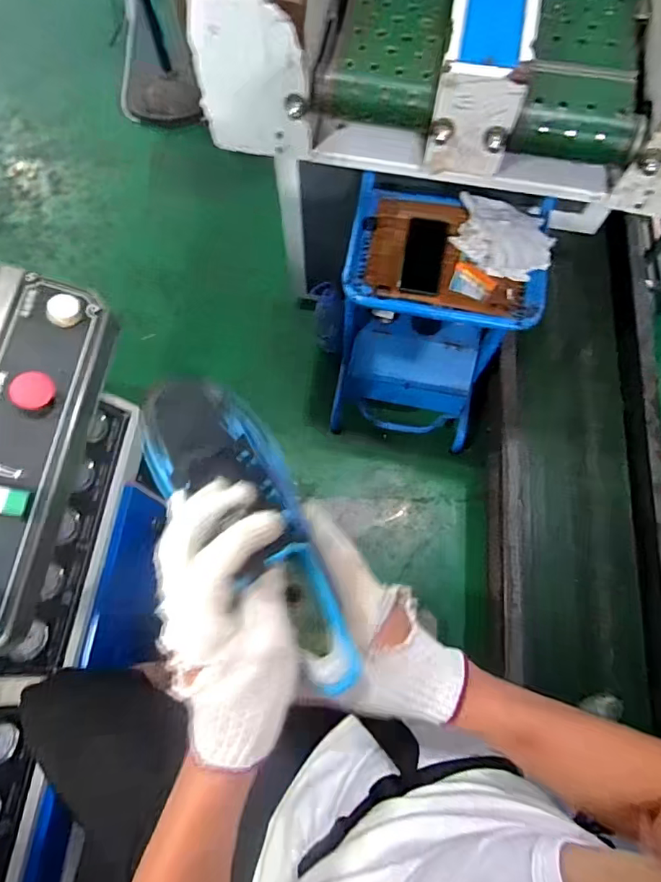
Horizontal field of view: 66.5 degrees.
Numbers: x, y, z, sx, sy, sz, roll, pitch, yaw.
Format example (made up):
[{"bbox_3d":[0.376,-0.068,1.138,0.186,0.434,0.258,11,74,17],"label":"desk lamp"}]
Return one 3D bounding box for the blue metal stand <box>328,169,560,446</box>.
[{"bbox_3d":[0.223,-0.279,1.202,0.373,0.605,0.335,12,72,4],"label":"blue metal stand"}]

